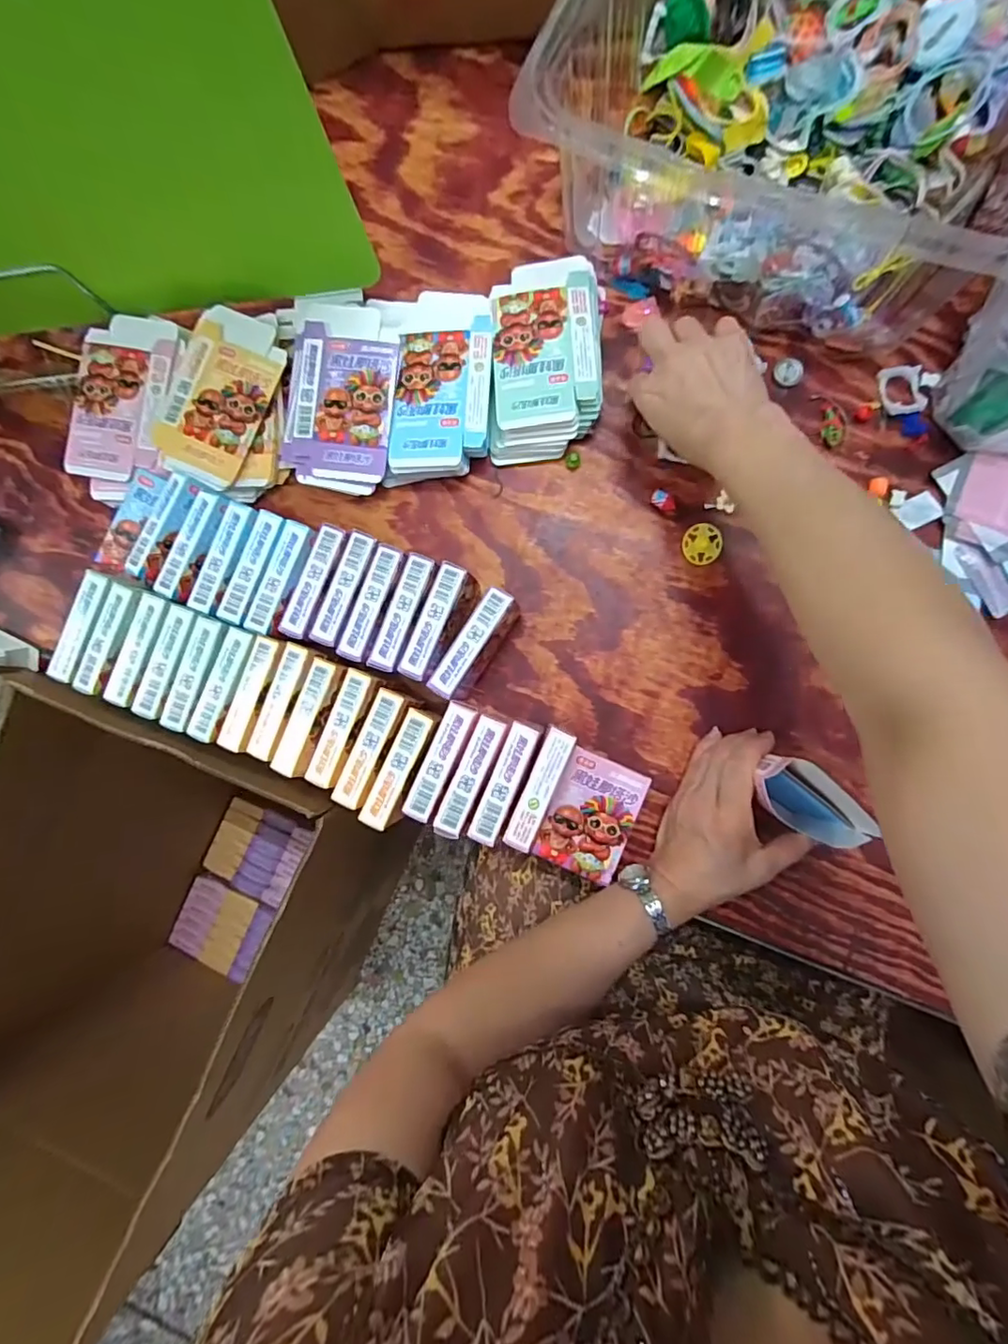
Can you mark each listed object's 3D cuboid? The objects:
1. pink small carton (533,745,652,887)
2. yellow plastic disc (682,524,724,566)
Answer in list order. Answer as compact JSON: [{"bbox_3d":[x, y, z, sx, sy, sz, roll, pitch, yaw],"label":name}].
[{"bbox_3d":[0.071,0.115,0.450,0.063,0.025,0.091,23,88,6],"label":"pink small carton"},{"bbox_3d":[0.167,-0.107,0.466,0.032,0.011,0.032,0,85,5],"label":"yellow plastic disc"}]

